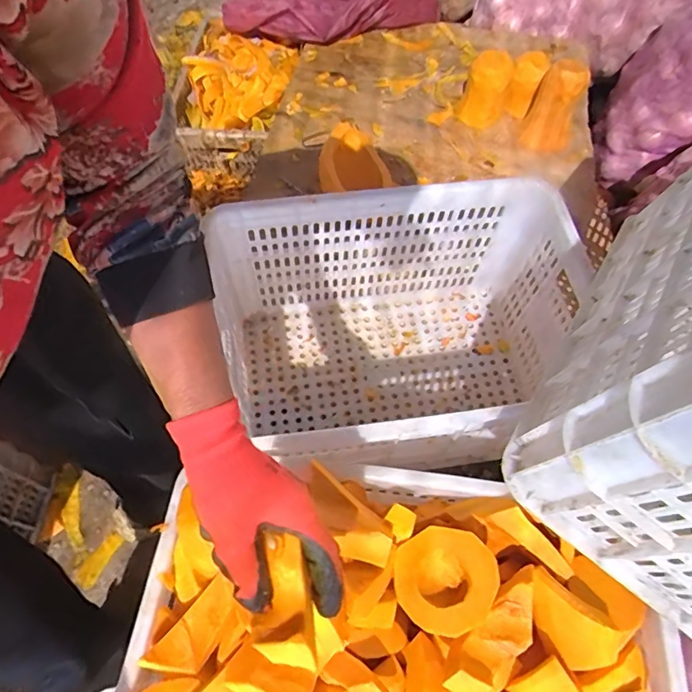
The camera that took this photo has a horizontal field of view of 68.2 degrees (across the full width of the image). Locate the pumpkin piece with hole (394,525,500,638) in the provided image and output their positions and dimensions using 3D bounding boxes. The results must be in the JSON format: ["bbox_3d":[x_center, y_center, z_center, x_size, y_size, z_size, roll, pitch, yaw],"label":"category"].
[{"bbox_3d":[0.095,0.225,0.496,0.093,0.028,0.093,-13,51,17],"label":"pumpkin piece with hole"}]

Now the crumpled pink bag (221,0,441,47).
[{"bbox_3d":[-0.035,-0.994,1.456,0.617,0.130,0.320,-15,62,-8],"label":"crumpled pink bag"}]

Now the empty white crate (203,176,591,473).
[{"bbox_3d":[0.078,-0.062,0.820,0.497,0.286,0.266,-7,61,-4],"label":"empty white crate"}]

